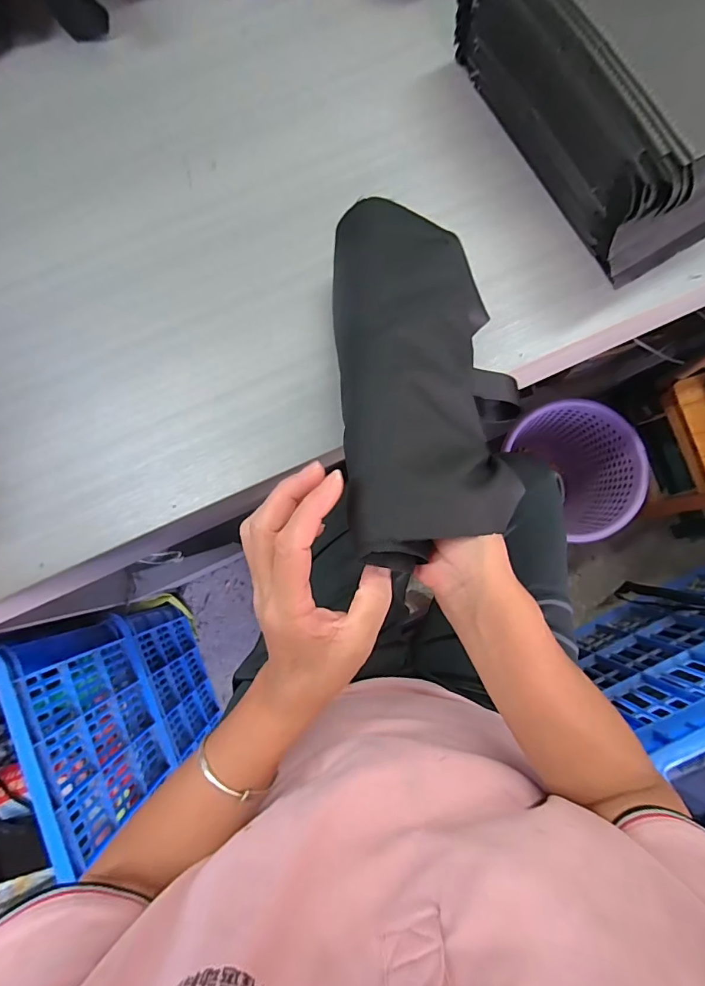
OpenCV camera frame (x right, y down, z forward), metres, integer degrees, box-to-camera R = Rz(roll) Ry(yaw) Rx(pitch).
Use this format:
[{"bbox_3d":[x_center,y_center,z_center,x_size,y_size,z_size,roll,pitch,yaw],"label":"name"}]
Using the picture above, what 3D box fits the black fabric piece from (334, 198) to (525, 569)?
[{"bbox_3d":[0.050,-0.096,0.331,0.124,0.066,0.285,-1,69,0],"label":"black fabric piece"}]

